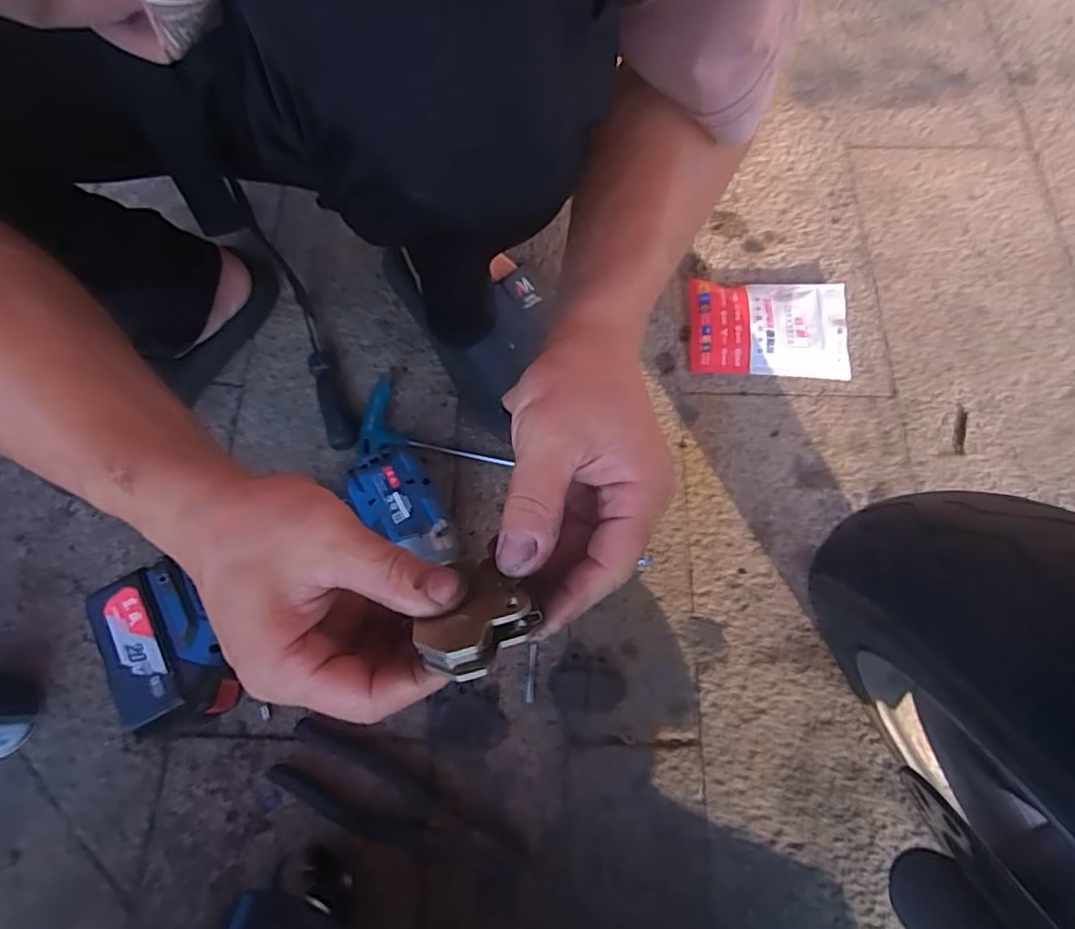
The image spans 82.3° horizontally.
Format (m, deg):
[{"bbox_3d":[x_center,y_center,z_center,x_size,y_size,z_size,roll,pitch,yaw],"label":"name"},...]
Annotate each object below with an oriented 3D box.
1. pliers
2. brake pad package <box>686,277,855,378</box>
[{"bbox_3d":[-0.102,0.244,0.446,0.185,0.016,0.051,20,73,6],"label":"pliers"},{"bbox_3d":[0.219,-0.130,0.588,0.149,0.013,0.097,4,71,1],"label":"brake pad package"}]

